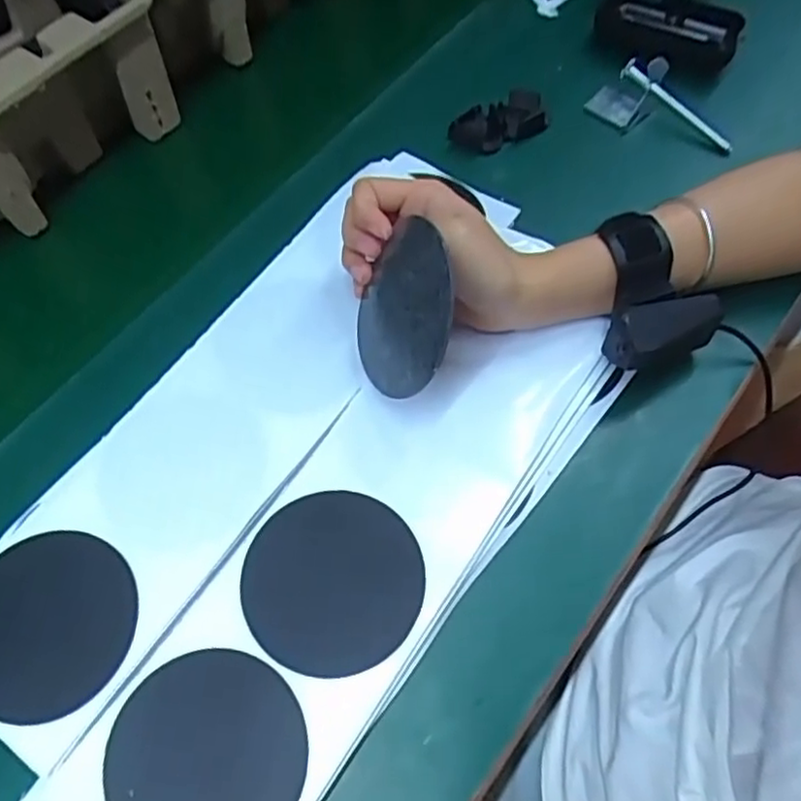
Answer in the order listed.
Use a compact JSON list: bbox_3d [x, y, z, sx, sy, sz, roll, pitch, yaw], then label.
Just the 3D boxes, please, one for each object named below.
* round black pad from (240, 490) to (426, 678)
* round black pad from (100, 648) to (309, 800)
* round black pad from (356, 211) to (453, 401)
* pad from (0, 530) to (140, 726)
[{"bbox_3d":[-0.036,0.093,0.362,0.091,0.010,0.091,0,68,0],"label":"round black pad"},{"bbox_3d":[-0.093,0.170,0.330,0.092,0.011,0.091,0,68,0],"label":"round black pad"},{"bbox_3d":[0.000,-0.046,0.365,0.005,0.090,0.088,4,44,-28],"label":"round black pad"},{"bbox_3d":[-0.186,0.116,0.361,0.091,0.007,0.092,0,68,0],"label":"pad"}]

